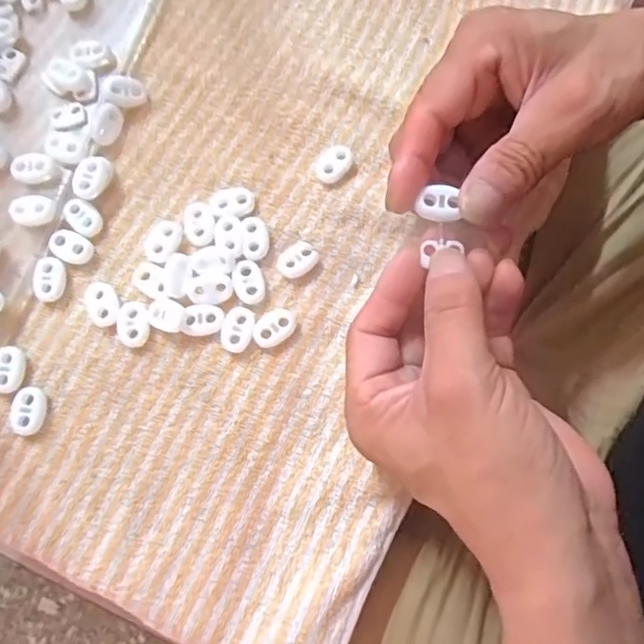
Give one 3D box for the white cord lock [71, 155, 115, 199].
[{"bbox_3d":[-0.118,-0.074,0.292,0.015,0.011,0.023,17,79,2],"label":"white cord lock"}]

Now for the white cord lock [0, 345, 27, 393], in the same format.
[{"bbox_3d":[-0.153,0.023,0.275,0.015,0.007,0.021,15,79,2],"label":"white cord lock"}]

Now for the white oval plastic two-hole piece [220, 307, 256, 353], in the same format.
[{"bbox_3d":[-0.042,0.003,0.277,0.015,0.004,0.022,16,79,2],"label":"white oval plastic two-hole piece"}]

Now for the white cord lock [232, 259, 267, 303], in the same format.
[{"bbox_3d":[-0.037,-0.021,0.282,0.015,0.004,0.022,-17,79,-4],"label":"white cord lock"}]

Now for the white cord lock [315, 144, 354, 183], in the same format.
[{"bbox_3d":[0.007,-0.084,0.300,0.016,0.006,0.022,36,80,6],"label":"white cord lock"}]

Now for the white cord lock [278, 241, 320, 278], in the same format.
[{"bbox_3d":[-0.013,-0.032,0.288,0.022,0.006,0.017,-37,81,-8],"label":"white cord lock"}]

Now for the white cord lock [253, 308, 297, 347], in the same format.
[{"bbox_3d":[-0.024,0.003,0.281,0.022,0.005,0.016,-42,82,-9],"label":"white cord lock"}]

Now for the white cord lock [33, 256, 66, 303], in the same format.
[{"bbox_3d":[-0.138,-0.021,0.285,0.015,0.005,0.022,-4,78,-2],"label":"white cord lock"}]

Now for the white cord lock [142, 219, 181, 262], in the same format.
[{"bbox_3d":[-0.082,-0.042,0.288,0.018,0.004,0.022,19,79,3],"label":"white cord lock"}]

